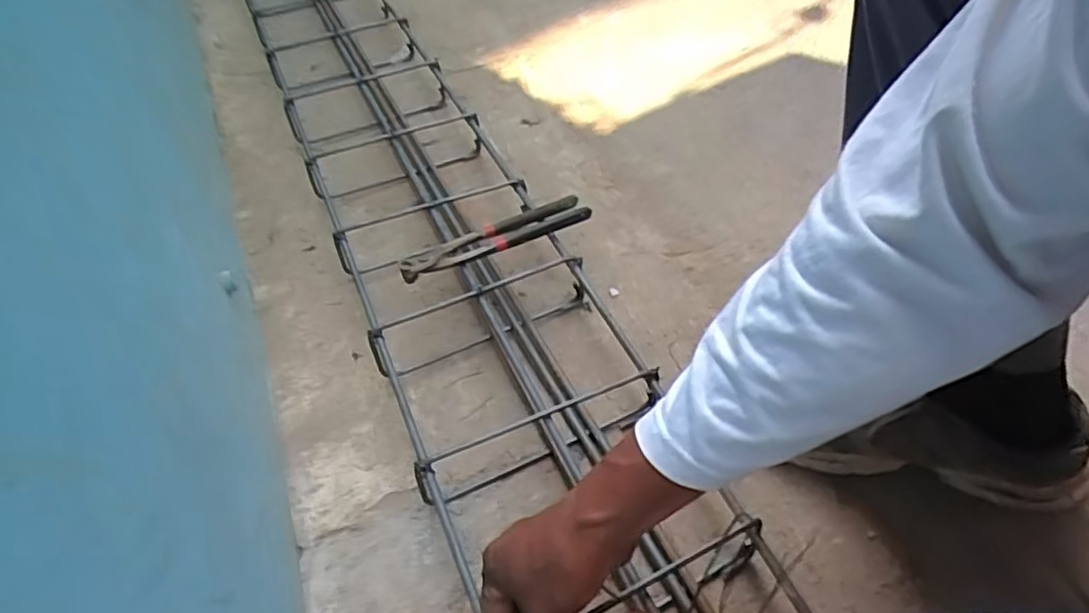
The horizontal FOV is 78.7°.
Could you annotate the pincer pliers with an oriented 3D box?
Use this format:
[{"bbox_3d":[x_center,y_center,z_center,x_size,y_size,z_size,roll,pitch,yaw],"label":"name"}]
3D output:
[{"bbox_3d":[-0.055,-0.077,0.745,0.219,0.016,0.046,-25,50,-13],"label":"pincer pliers"}]

